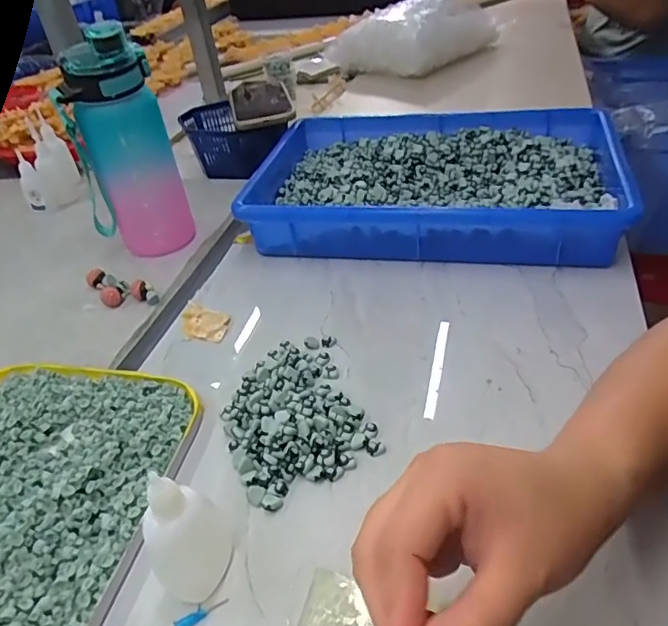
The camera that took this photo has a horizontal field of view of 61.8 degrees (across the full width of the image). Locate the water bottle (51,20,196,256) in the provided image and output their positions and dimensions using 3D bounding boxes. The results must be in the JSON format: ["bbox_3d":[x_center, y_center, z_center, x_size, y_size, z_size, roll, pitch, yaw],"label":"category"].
[{"bbox_3d":[-0.210,-0.159,0.561,0.091,0.212,0.065,6,41,15],"label":"water bottle"}]

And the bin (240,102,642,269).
[{"bbox_3d":[0.101,-0.141,0.602,0.360,0.069,0.239,5,41,15],"label":"bin"}]

